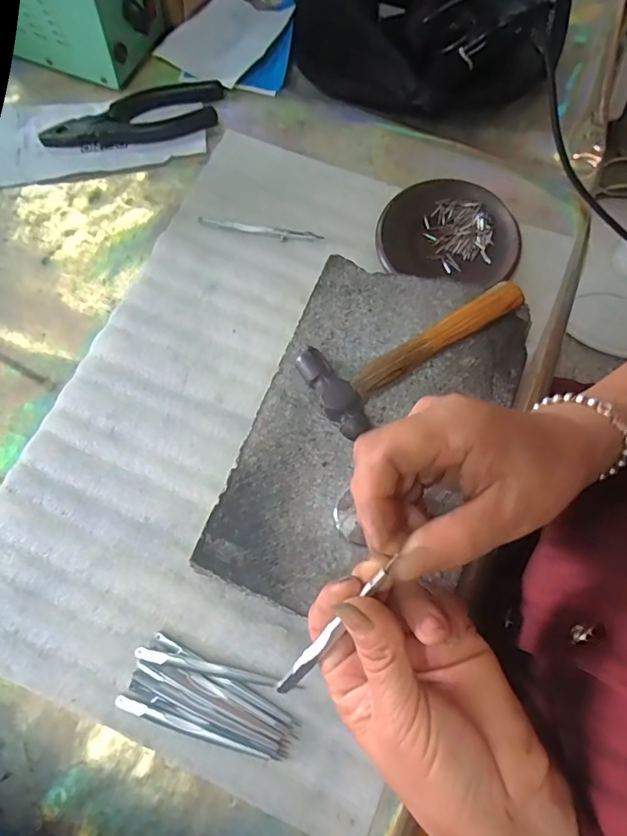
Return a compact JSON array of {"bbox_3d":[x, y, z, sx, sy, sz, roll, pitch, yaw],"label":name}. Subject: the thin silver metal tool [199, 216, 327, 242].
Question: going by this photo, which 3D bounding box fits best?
[{"bbox_3d":[-0.045,-0.160,0.412,0.106,0.004,0.009,10,72,5],"label":"thin silver metal tool"}]

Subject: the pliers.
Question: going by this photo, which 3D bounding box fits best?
[{"bbox_3d":[-0.165,-0.277,0.447,0.164,0.013,0.060,-11,72,-2],"label":"pliers"}]

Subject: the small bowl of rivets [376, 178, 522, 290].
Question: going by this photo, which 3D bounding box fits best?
[{"bbox_3d":[0.112,-0.155,0.405,0.111,0.018,0.092,13,72,6],"label":"small bowl of rivets"}]

